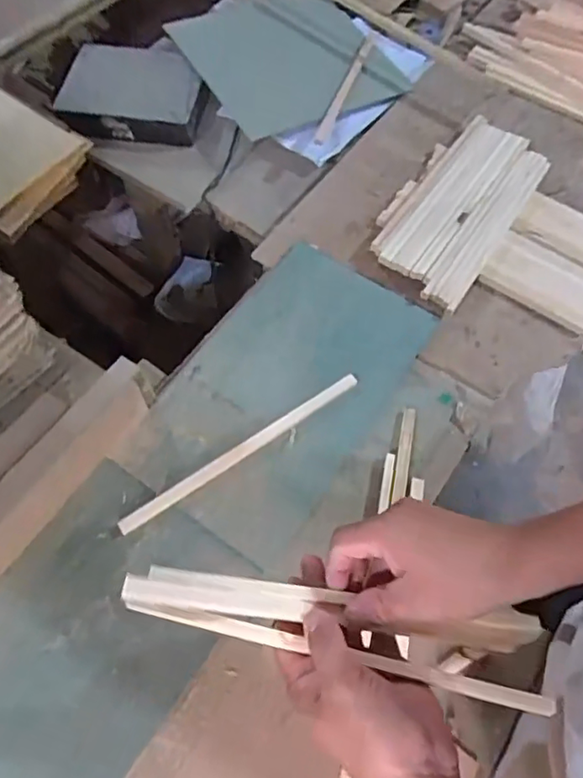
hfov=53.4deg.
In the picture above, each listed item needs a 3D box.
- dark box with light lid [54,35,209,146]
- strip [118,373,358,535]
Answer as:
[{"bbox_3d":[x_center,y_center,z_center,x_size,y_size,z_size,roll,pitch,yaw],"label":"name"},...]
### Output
[{"bbox_3d":[-0.247,-0.469,0.906,0.233,0.052,0.176,6,63,0],"label":"dark box with light lid"},{"bbox_3d":[-0.049,0.064,0.621,0.295,0.013,0.018,-31,68,-17],"label":"strip"}]

